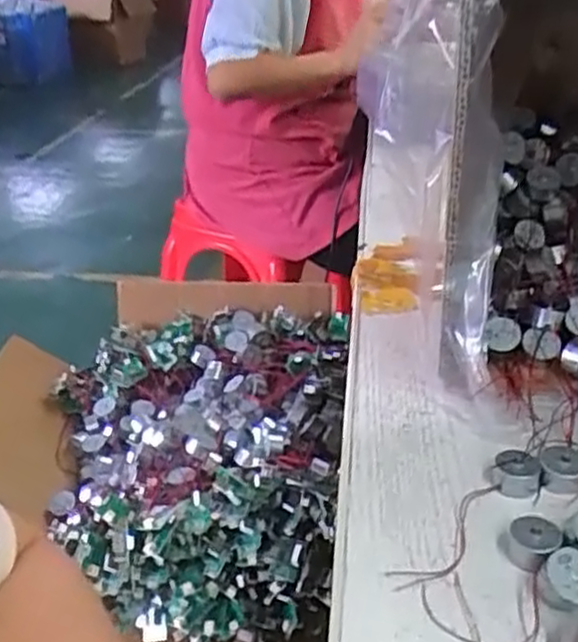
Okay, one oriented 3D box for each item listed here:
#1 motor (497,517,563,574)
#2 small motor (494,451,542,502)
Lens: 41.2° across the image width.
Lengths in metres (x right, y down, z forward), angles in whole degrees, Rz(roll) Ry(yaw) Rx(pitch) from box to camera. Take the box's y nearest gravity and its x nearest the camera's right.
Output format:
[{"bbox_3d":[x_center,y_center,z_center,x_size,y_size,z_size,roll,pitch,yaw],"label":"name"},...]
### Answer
[{"bbox_3d":[0.111,0.103,0.354,0.026,0.015,0.024,9,30,22],"label":"motor"},{"bbox_3d":[0.118,0.079,0.396,0.023,0.014,0.020,18,35,34],"label":"small motor"}]

